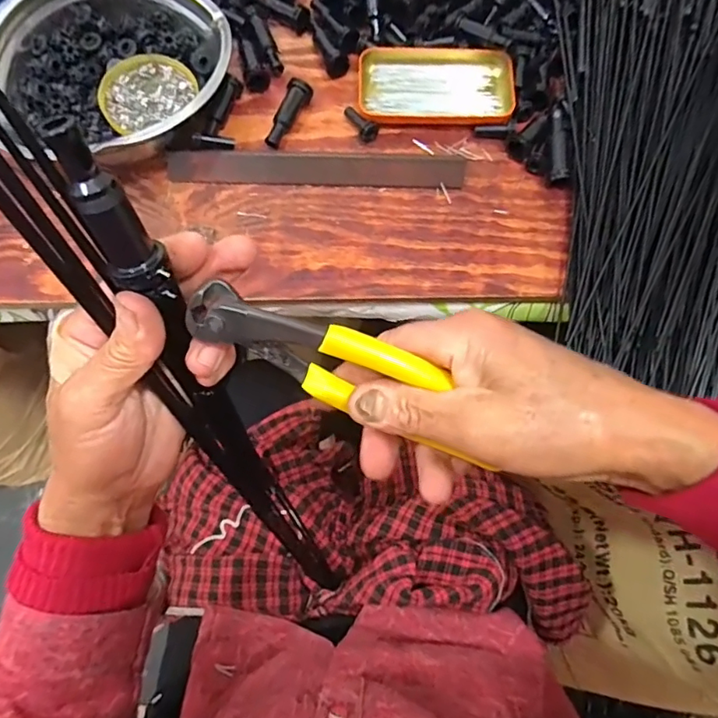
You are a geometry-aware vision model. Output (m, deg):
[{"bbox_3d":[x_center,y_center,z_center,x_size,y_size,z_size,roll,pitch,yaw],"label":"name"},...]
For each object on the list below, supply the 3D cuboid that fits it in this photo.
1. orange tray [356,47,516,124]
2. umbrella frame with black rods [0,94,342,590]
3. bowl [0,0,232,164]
[{"bbox_3d":[0.071,-0.261,0.505,0.143,0.016,0.080,1,75,-1],"label":"orange tray"},{"bbox_3d":[-0.082,0.048,0.326,0.042,0.430,0.038,-22,50,-7],"label":"umbrella frame with black rods"},{"bbox_3d":[-0.219,-0.254,0.471,0.207,0.053,0.188,21,75,5],"label":"bowl"}]

